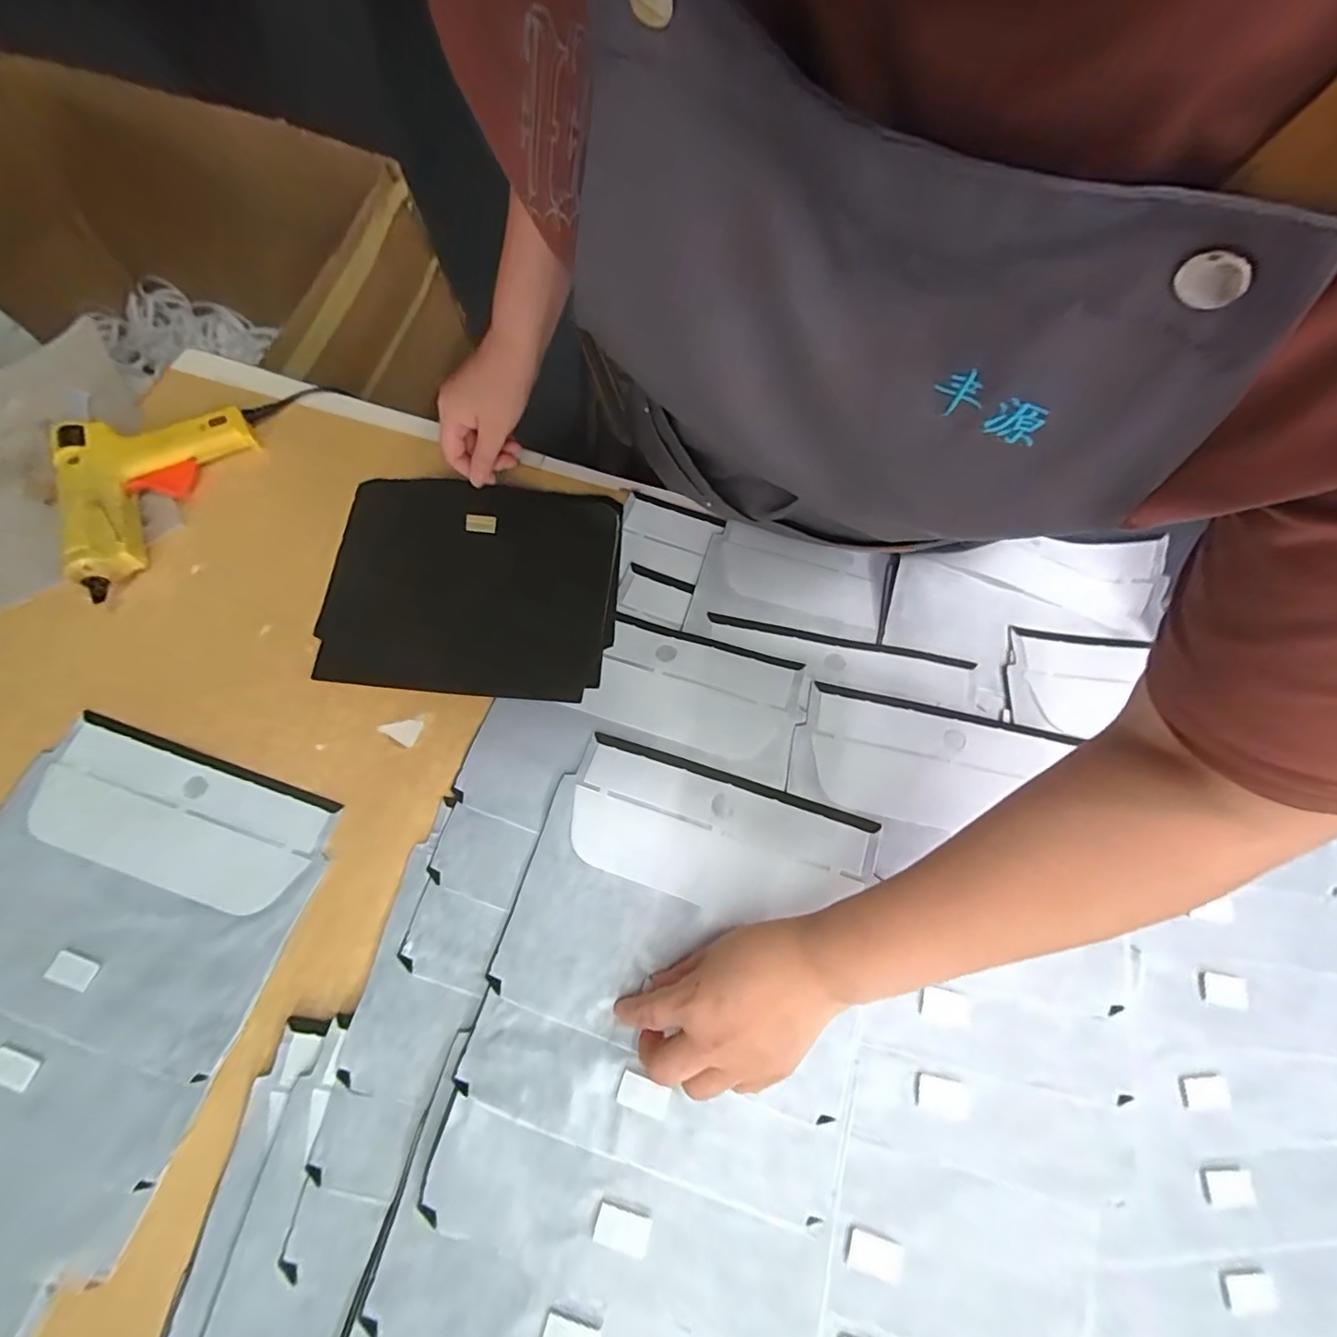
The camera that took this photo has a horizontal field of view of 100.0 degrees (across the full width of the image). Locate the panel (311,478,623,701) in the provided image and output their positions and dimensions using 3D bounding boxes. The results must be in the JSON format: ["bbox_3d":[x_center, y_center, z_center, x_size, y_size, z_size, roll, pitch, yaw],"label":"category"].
[{"bbox_3d":[-0.178,-0.078,0.510,0.255,0.028,0.202,4,71,-1],"label":"panel"}]

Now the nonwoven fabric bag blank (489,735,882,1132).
[{"bbox_3d":[0.017,0.174,0.410,0.248,0.014,0.197,17,75,8],"label":"nonwoven fabric bag blank"}]

